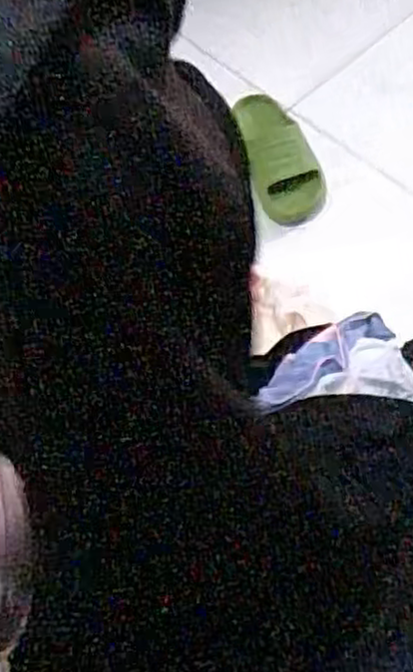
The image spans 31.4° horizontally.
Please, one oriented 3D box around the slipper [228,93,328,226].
[{"bbox_3d":[0.108,-0.278,1.139,0.104,0.071,0.214,-20,63,-6],"label":"slipper"}]

